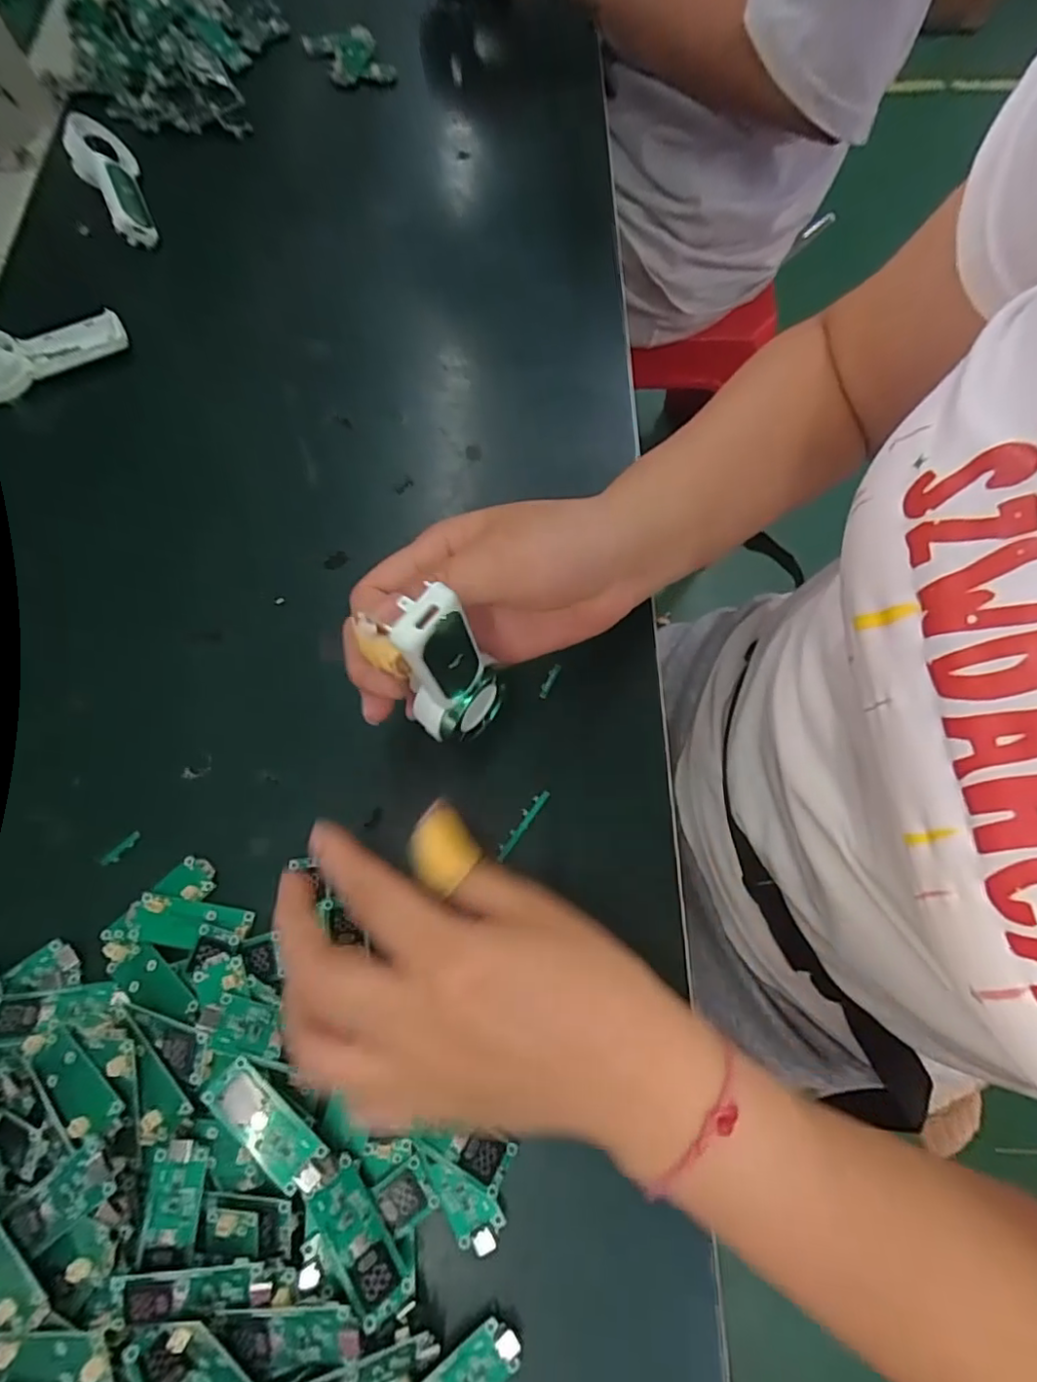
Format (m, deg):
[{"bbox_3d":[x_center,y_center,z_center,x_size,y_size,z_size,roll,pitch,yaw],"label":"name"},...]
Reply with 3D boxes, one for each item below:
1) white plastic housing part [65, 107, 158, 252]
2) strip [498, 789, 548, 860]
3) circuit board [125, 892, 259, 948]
[{"bbox_3d":[-0.262,-0.326,0.391,0.035,0.030,0.087,-19,72,-8],"label":"white plastic housing part"},{"bbox_3d":[0.002,0.060,0.280,0.006,0.004,0.036,33,73,10],"label":"strip"},{"bbox_3d":[-0.138,0.098,0.259,0.047,0.004,0.019,8,70,3],"label":"circuit board"}]

